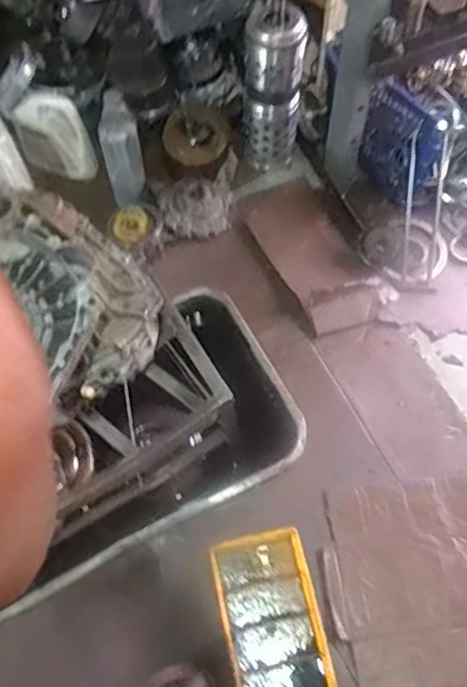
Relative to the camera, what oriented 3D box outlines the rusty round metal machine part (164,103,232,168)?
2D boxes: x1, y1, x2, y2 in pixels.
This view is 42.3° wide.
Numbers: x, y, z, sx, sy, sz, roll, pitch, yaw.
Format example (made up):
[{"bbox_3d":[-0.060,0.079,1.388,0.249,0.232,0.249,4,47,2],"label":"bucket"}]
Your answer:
[{"bbox_3d":[-0.115,-0.617,1.826,0.203,0.108,0.198,0,84,-3],"label":"rusty round metal machine part"}]

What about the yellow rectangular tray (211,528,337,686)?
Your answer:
[{"bbox_3d":[0.084,0.610,1.315,0.204,0.055,0.363,-12,63,-3],"label":"yellow rectangular tray"}]

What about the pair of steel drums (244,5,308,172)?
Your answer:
[{"bbox_3d":[0.118,-0.738,1.793,0.183,0.461,0.159,4,63,5],"label":"pair of steel drums"}]

